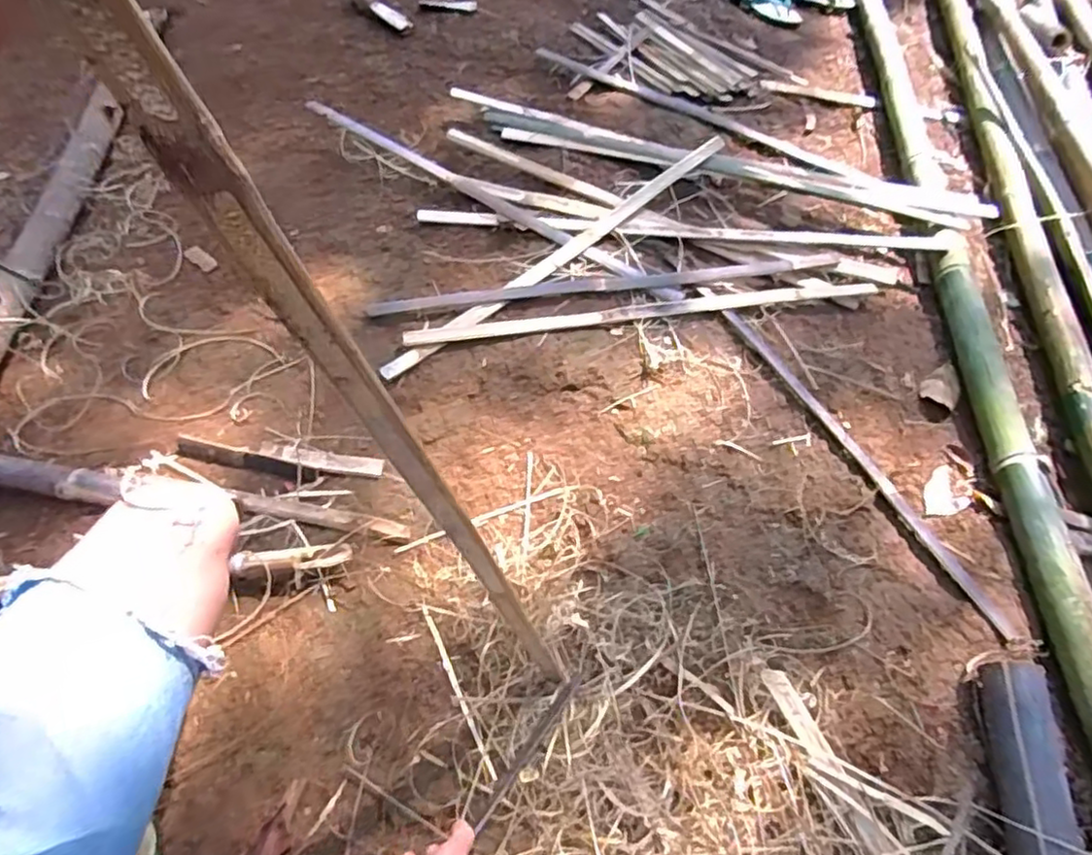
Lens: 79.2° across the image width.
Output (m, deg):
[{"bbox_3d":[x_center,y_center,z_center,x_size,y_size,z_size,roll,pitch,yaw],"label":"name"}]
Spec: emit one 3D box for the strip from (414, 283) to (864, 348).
[{"bbox_3d":[0.196,-0.216,1.207,0.889,0.020,0.038,-9,56,-10],"label":"strip"}]

